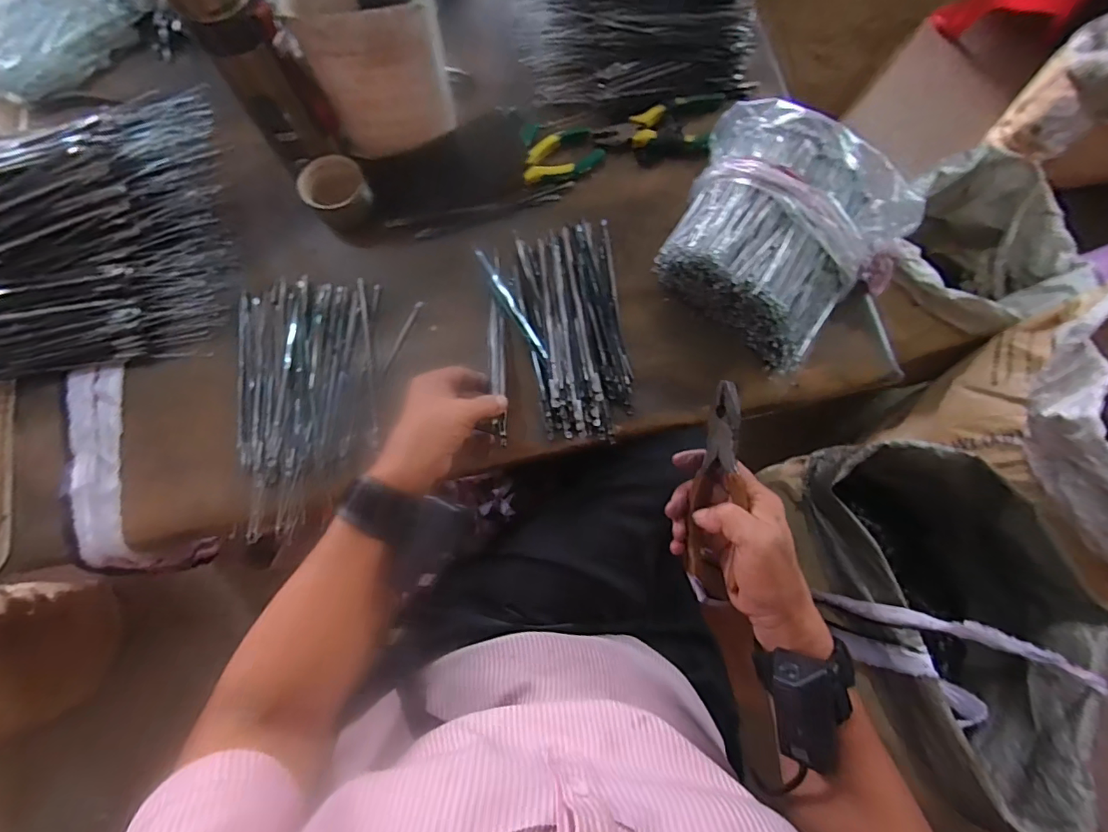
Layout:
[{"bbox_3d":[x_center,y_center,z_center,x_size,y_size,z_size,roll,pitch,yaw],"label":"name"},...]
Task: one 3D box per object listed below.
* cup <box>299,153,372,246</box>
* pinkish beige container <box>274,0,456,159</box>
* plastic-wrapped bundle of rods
[{"bbox_3d":[-0.223,-0.230,0.514,0.074,0.047,0.062,35,79,6],"label":"cup"},{"bbox_3d":[-0.174,-0.354,0.486,0.125,0.158,0.097,-14,78,-4],"label":"pinkish beige container"},{"bbox_3d":[0.218,-0.181,0.481,0.219,0.084,0.197,39,79,7],"label":"plastic-wrapped bundle of rods"}]

